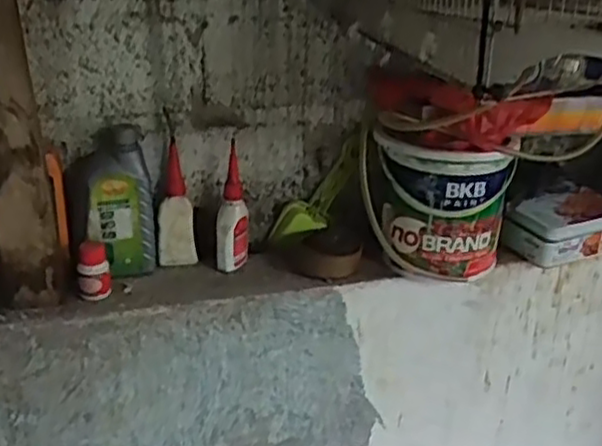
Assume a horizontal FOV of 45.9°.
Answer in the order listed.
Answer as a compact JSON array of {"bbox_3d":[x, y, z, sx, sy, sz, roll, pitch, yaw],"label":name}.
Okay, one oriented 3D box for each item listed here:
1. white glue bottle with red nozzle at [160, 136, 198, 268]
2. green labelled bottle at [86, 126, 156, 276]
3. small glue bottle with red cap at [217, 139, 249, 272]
[{"bbox_3d":[-0.174,-0.026,0.989,0.049,0.169,0.030,-2,4,-8],"label":"white glue bottle with red nozzle"},{"bbox_3d":[-0.243,-0.029,0.956,0.085,0.185,0.065,-6,26,-14],"label":"green labelled bottle"},{"bbox_3d":[-0.095,-0.009,0.992,0.046,0.165,0.036,-1,26,-5],"label":"small glue bottle with red cap"}]

